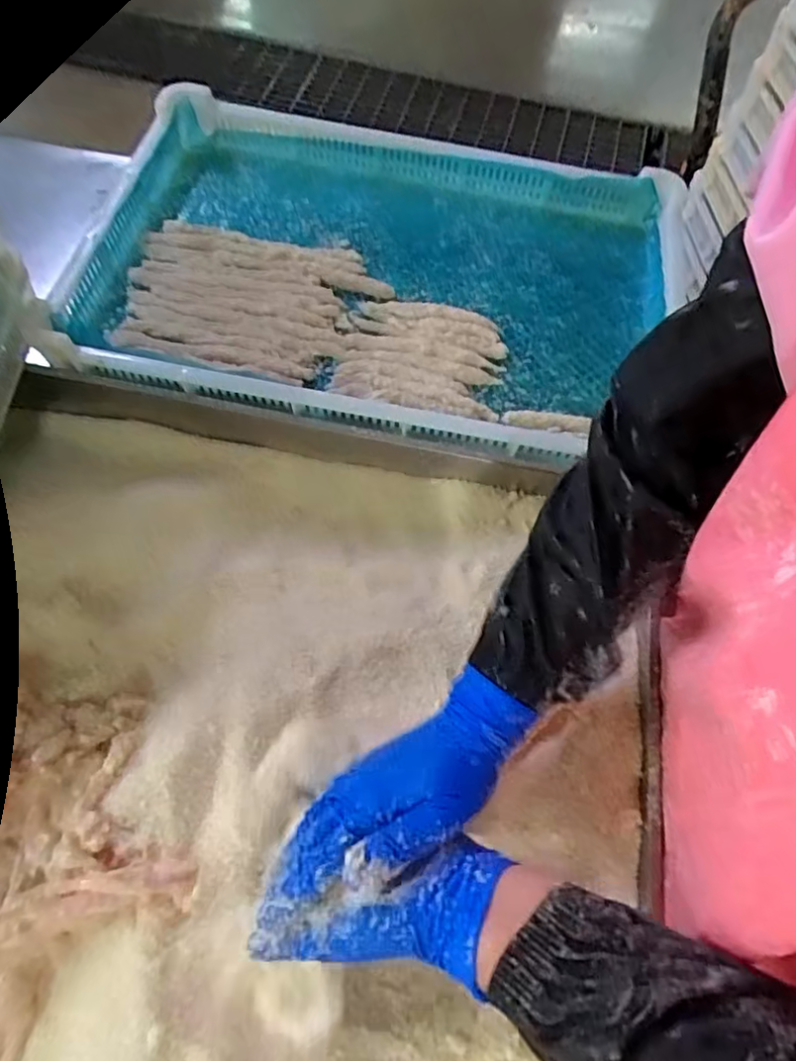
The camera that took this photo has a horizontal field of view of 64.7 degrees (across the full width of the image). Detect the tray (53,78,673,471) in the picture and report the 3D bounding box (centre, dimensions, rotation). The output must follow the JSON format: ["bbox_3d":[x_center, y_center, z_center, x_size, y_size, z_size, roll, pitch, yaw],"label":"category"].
[{"bbox_3d":[-0.010,-0.264,0.632,0.587,0.057,0.388,11,65,2],"label":"tray"}]

